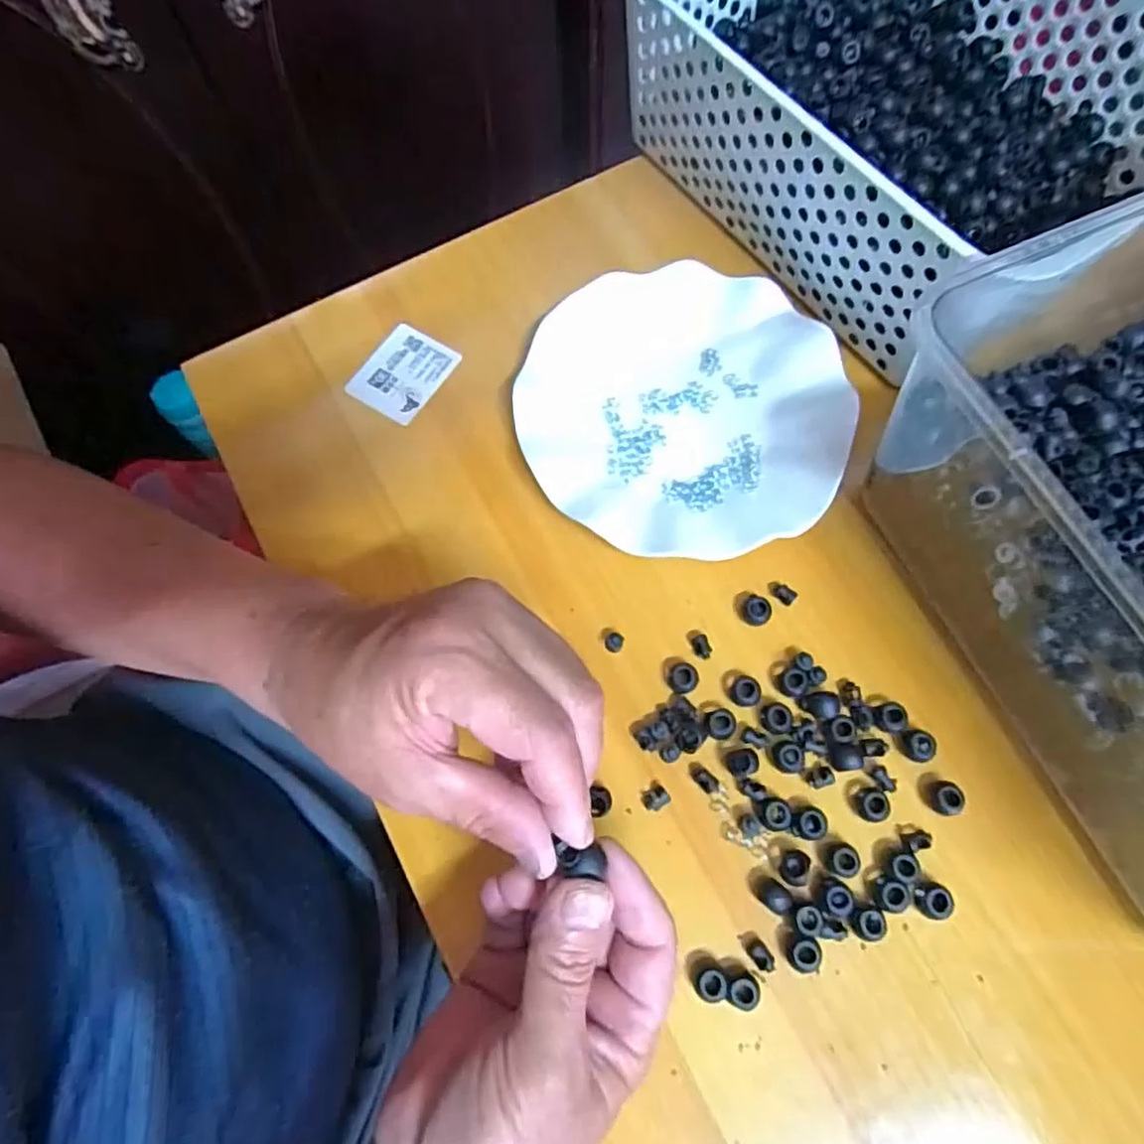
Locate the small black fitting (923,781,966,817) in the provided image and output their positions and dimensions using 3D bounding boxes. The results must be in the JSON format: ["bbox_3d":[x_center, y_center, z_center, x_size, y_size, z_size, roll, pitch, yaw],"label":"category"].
[{"bbox_3d":[0.176,0.107,0.323,0.014,0.010,0.015,-1,70,2],"label":"small black fitting"}]

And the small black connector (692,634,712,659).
[{"bbox_3d":[0.068,0.039,0.356,0.009,0.005,0.013,-11,70,-2],"label":"small black connector"}]

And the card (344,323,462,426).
[{"bbox_3d":[-0.104,-0.123,0.424,0.049,0.004,0.059,32,76,9],"label":"card"}]

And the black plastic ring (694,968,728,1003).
[{"bbox_3d":[0.061,0.182,0.301,0.013,0.006,0.013,-1,70,2],"label":"black plastic ring"}]

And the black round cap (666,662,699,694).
[{"bbox_3d":[0.057,0.055,0.348,0.015,0.010,0.014,-1,70,2],"label":"black round cap"}]

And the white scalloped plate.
[{"bbox_3d":[0.062,-0.093,0.392,0.179,0.024,0.177,-1,70,2],"label":"white scalloped plate"}]

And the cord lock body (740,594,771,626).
[{"bbox_3d":[0.096,0.020,0.357,0.016,0.012,0.014,36,76,14],"label":"cord lock body"}]

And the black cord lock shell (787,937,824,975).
[{"bbox_3d":[0.103,0.170,0.305,0.014,0.014,0.014,-1,70,2],"label":"black cord lock shell"}]

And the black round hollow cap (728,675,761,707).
[{"bbox_3d":[0.087,0.060,0.344,0.015,0.008,0.015,-1,70,2],"label":"black round hollow cap"}]

